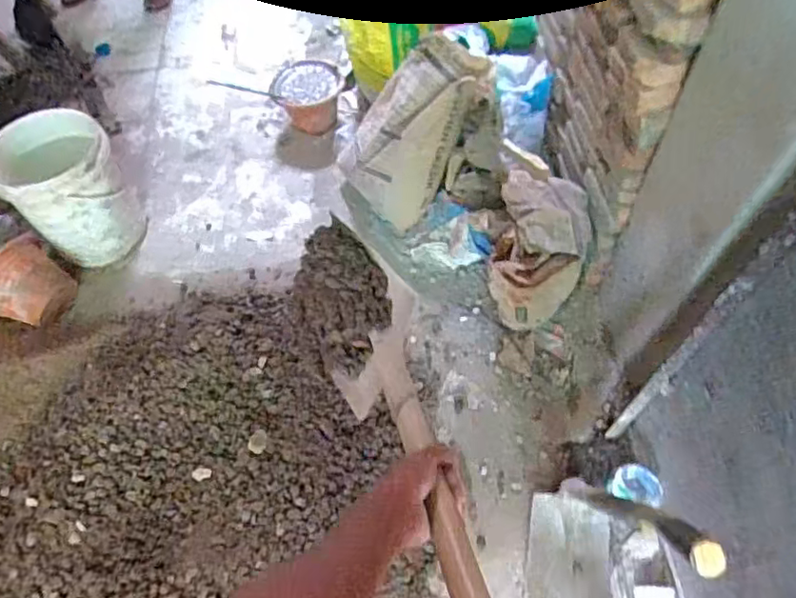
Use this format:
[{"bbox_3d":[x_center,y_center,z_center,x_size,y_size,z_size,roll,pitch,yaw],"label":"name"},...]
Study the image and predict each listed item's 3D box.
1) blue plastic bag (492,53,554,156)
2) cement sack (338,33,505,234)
[{"bbox_3d":[0.361,-0.549,1.655,0.153,0.135,0.263,-7,59,-8],"label":"blue plastic bag"},{"bbox_3d":[0.067,-0.440,1.652,0.435,0.422,0.322,-4,58,-6],"label":"cement sack"}]

